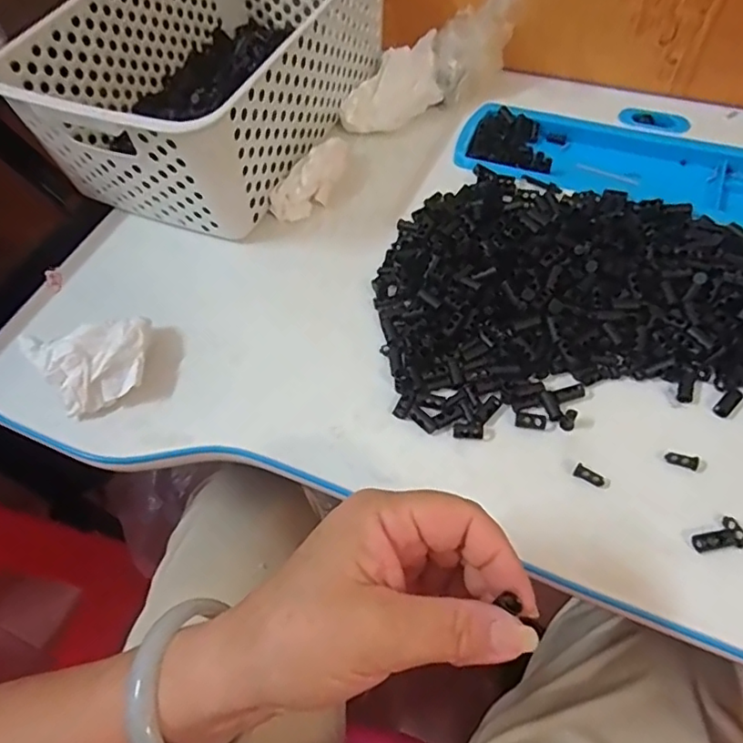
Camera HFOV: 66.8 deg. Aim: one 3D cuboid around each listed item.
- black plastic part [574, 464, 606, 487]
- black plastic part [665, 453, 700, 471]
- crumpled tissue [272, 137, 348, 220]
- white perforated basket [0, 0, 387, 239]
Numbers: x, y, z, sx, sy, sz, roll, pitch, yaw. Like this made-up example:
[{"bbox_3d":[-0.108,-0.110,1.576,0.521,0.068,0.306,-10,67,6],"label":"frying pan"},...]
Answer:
[{"bbox_3d":[0.125,0.060,0.321,0.017,0.005,0.006,26,64,19],"label":"black plastic part"},{"bbox_3d":[0.177,0.051,0.321,0.017,0.006,0.006,17,62,15],"label":"black plastic part"},{"bbox_3d":[-0.045,-0.157,0.448,0.031,0.025,0.084,26,64,19],"label":"crumpled tissue"},{"bbox_3d":[-0.123,-0.262,0.471,0.200,0.105,0.301,20,62,16],"label":"white perforated basket"}]

